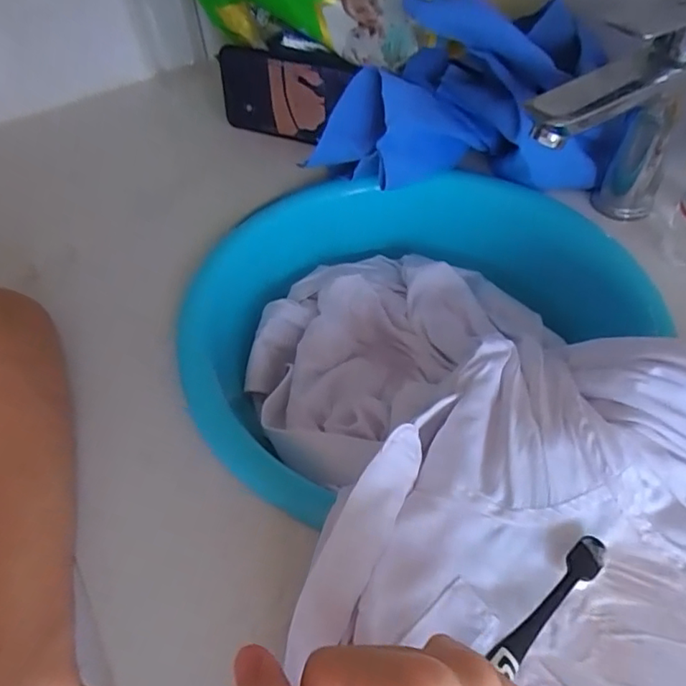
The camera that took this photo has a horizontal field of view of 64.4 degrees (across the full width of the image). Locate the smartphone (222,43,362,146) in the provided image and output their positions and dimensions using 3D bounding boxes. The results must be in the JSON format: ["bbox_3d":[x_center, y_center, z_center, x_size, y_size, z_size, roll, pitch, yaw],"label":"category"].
[{"bbox_3d":[-0.058,-0.240,0.536,0.144,0.075,0.014,20,45,19],"label":"smartphone"}]

